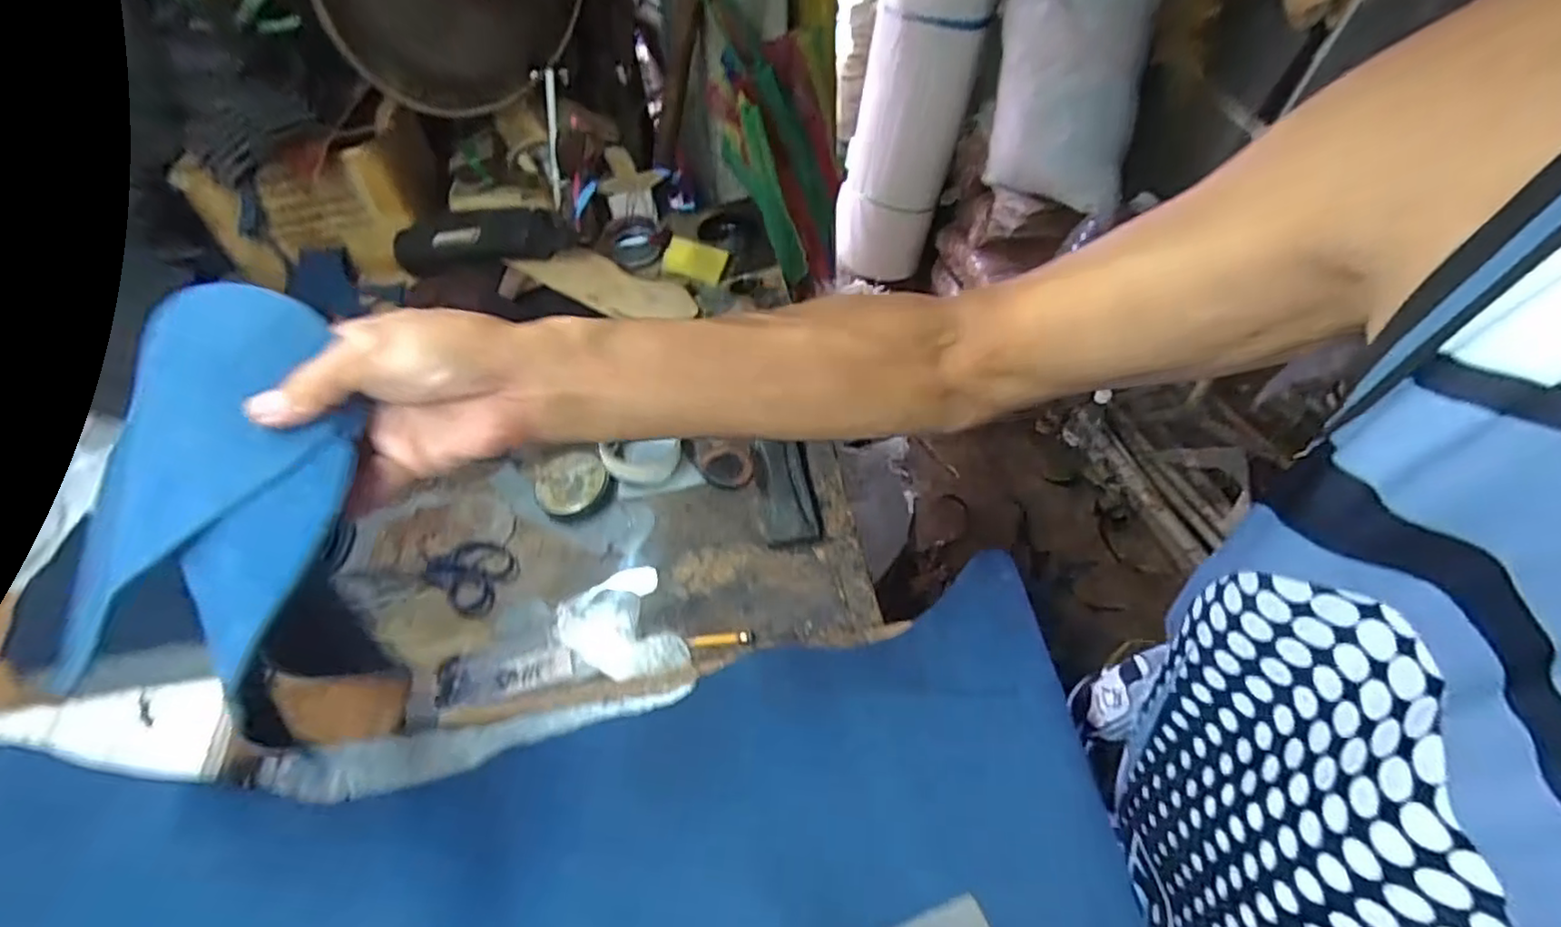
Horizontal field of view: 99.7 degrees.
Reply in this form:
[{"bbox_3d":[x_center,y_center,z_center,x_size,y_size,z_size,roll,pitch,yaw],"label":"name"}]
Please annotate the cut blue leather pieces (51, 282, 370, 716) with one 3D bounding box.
[{"bbox_3d":[-0.259,0.005,0.300,0.144,0.022,0.174,0,79,14],"label":"cut blue leather pieces"}]

